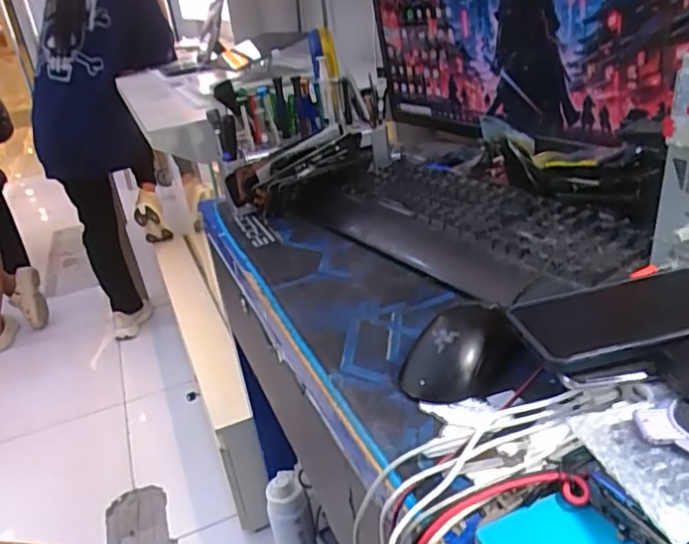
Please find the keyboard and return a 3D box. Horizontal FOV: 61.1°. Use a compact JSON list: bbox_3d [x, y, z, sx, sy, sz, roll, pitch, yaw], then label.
[{"bbox_3d":[0.126,-0.059,0.685,0.186,0.041,0.442,-21,29,-26],"label":"keyboard"}]

